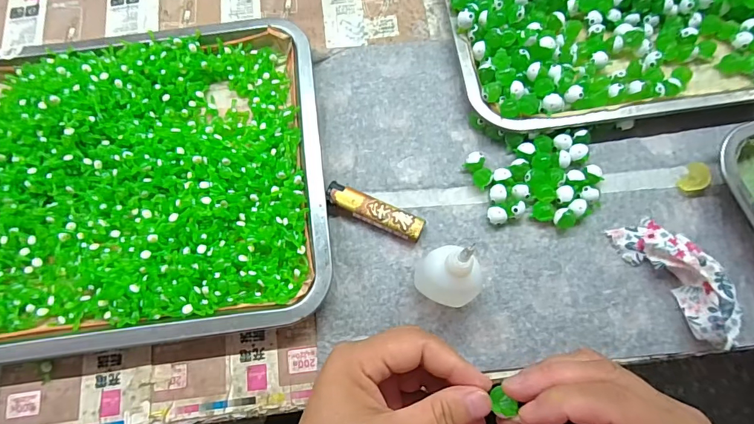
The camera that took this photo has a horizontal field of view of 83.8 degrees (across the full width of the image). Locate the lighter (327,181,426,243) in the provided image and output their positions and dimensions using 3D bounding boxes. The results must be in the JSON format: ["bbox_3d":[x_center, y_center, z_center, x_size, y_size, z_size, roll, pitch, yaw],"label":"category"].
[{"bbox_3d":[-0.002,0.000,0.327,0.079,0.014,0.021,24,76,8],"label":"lighter"}]

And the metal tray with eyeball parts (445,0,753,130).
[{"bbox_3d":[0.213,-0.196,0.376,0.297,0.040,0.239,-8,74,-1],"label":"metal tray with eyeball parts"}]

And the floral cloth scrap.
[{"bbox_3d":[0.225,0.045,0.299,0.050,0.034,0.105,-29,75,-7],"label":"floral cloth scrap"}]

